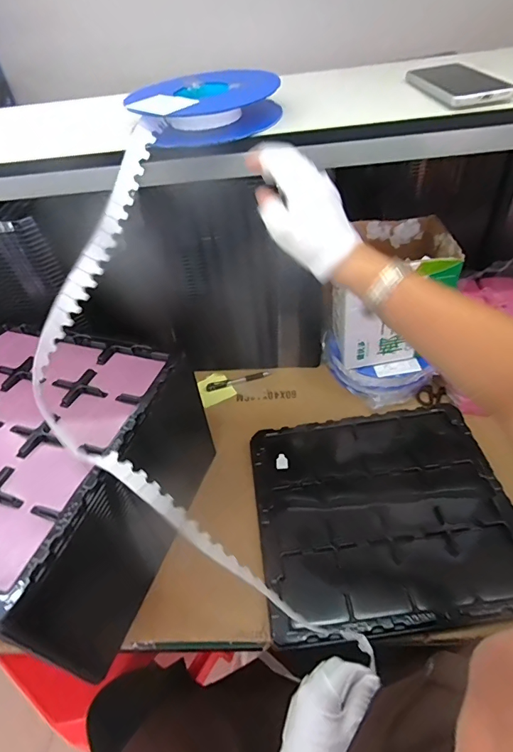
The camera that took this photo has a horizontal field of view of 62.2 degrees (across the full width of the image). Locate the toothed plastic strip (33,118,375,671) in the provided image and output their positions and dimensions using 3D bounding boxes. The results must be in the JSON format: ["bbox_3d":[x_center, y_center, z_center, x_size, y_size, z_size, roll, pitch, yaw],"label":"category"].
[{"bbox_3d":[-0.122,0.030,0.510,0.246,0.119,0.641,-22,79,-13],"label":"toothed plastic strip"}]

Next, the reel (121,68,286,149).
[{"bbox_3d":[-0.065,-0.357,0.571,0.185,0.059,0.149,-2,46,6],"label":"reel"}]

